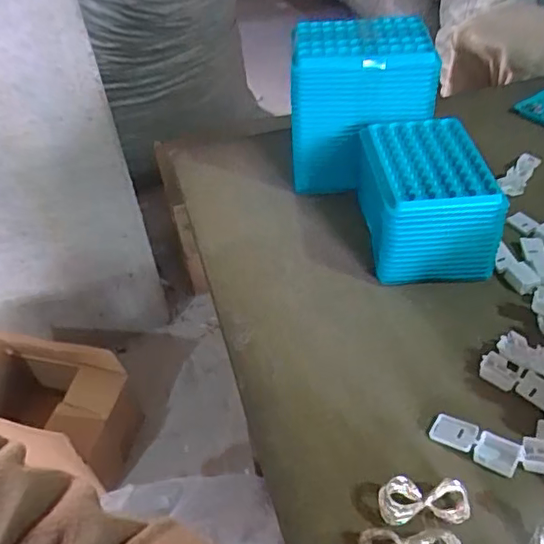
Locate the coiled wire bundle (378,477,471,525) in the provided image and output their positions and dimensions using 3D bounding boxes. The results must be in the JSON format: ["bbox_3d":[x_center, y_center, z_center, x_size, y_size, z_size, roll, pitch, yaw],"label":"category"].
[{"bbox_3d":[0.089,0.136,0.335,0.052,0.022,0.021,-5,44,1],"label":"coiled wire bundle"}]

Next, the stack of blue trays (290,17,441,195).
[{"bbox_3d":[0.086,-0.158,0.561,0.128,0.153,0.084,0,44,7],"label":"stack of blue trays"}]

